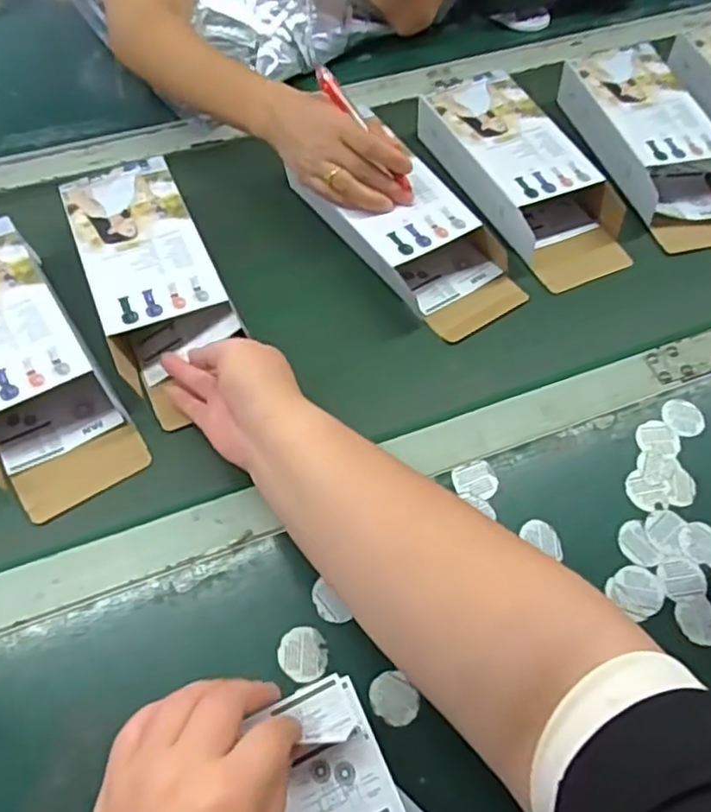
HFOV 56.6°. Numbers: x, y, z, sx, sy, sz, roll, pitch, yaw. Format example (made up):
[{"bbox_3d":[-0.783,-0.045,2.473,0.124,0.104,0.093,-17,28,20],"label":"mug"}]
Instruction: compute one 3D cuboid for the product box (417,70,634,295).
[{"bbox_3d":[0.158,-0.225,0.620,0.103,0.047,0.239,-22,59,-18],"label":"product box"}]

